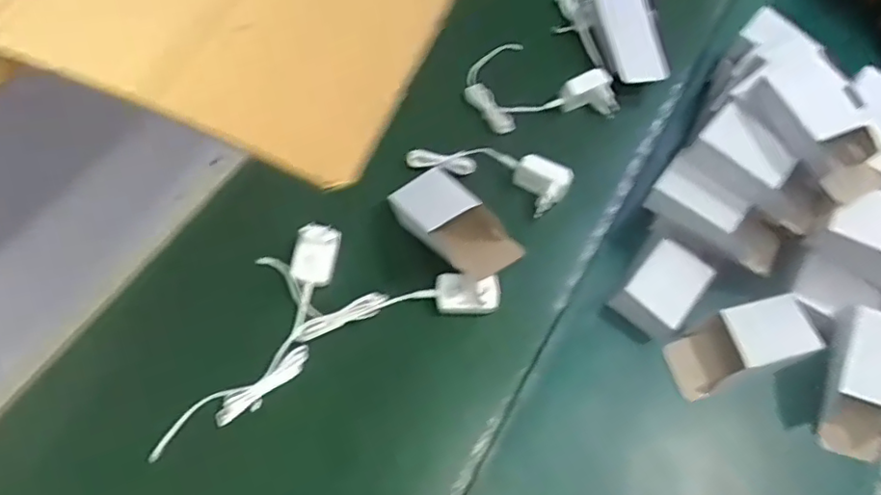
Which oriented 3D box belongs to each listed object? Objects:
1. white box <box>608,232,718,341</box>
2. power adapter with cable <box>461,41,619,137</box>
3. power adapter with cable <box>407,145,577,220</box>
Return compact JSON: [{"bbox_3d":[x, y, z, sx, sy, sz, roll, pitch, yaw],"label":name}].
[{"bbox_3d":[0.233,0.044,0.647,0.075,0.050,0.094,33,61,22],"label":"white box"},{"bbox_3d":[0.117,-0.215,0.791,0.175,0.038,0.156,-20,57,-13],"label":"power adapter with cable"},{"bbox_3d":[0.057,-0.090,0.710,0.189,0.039,0.057,17,56,12],"label":"power adapter with cable"}]

